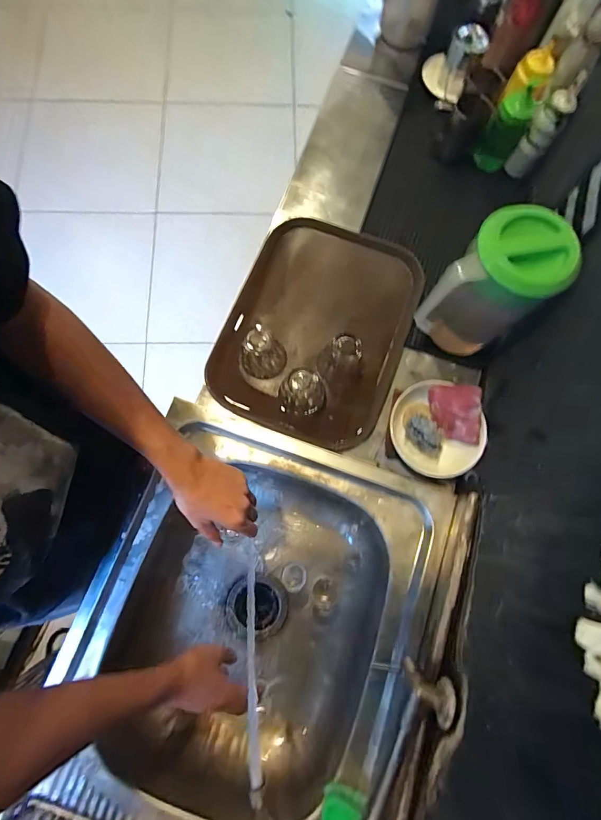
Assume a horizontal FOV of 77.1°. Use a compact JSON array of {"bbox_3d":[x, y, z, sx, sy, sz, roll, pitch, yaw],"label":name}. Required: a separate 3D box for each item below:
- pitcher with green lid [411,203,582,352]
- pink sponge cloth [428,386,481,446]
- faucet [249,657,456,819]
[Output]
[{"bbox_3d":[0.273,-0.166,0.566,0.124,0.221,0.140,41,78,9],"label":"pitcher with green lid"},{"bbox_3d":[0.242,0.008,0.595,0.075,0.021,0.089,2,99,29],"label":"pink sponge cloth"},{"bbox_3d":[0.077,0.427,0.471,0.123,0.125,0.276,44,79,9],"label":"faucet"}]

